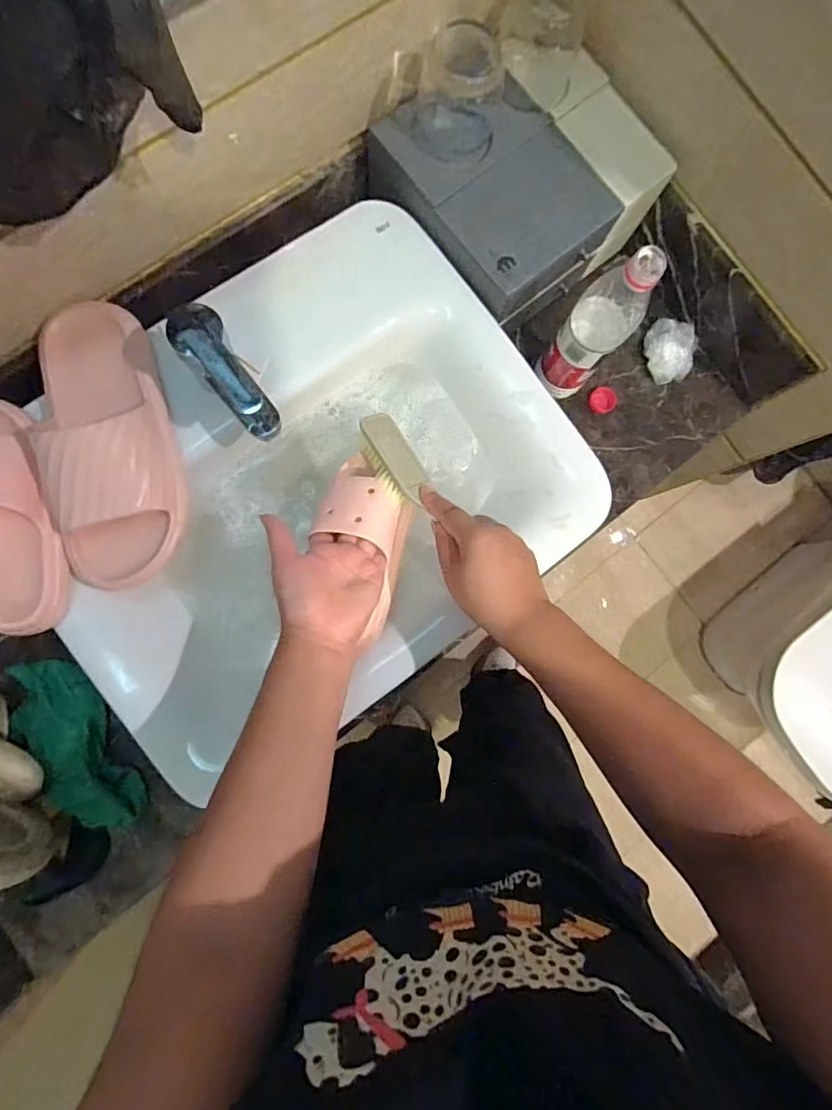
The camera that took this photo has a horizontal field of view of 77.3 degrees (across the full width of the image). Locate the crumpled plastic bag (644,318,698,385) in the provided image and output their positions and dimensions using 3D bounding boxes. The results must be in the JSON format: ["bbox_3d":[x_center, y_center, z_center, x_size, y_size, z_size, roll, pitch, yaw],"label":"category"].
[{"bbox_3d":[0.322,-0.262,0.657,0.054,0.034,0.076,-12,86,-6],"label":"crumpled plastic bag"}]

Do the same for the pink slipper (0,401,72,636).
[{"bbox_3d":[-0.376,-0.038,0.465,0.088,0.056,0.218,-11,86,-6],"label":"pink slipper"}]

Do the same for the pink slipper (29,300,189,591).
[{"bbox_3d":[-0.284,-0.108,0.471,0.112,0.070,0.265,-7,86,-6],"label":"pink slipper"}]

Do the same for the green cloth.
[{"bbox_3d":[-0.374,0.206,0.561,0.077,0.043,0.212,-33,89,-7],"label":"green cloth"}]

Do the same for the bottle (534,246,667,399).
[{"bbox_3d":[0.190,-0.237,0.552,0.066,0.205,0.074,38,83,-1],"label":"bottle"}]

